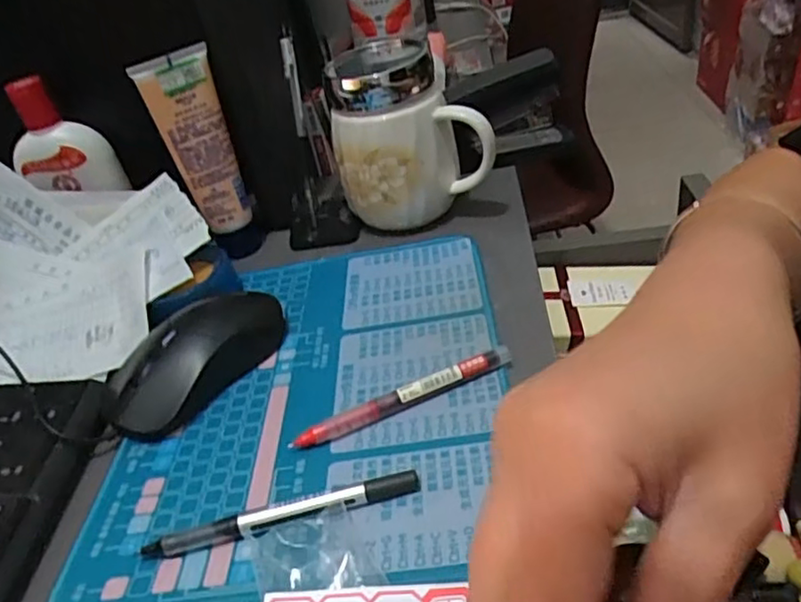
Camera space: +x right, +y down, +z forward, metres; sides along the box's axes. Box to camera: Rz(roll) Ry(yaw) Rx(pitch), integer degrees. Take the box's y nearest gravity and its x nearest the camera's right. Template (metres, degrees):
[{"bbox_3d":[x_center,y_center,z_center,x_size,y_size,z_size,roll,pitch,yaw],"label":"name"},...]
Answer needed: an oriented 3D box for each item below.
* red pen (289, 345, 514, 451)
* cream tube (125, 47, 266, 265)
[{"bbox_3d":[0.002,0.048,0.320,0.118,0.014,0.007,-21,36,-11],"label":"red pen"},{"bbox_3d":[-0.138,-0.100,0.446,0.051,0.140,0.028,-28,38,-19],"label":"cream tube"}]

